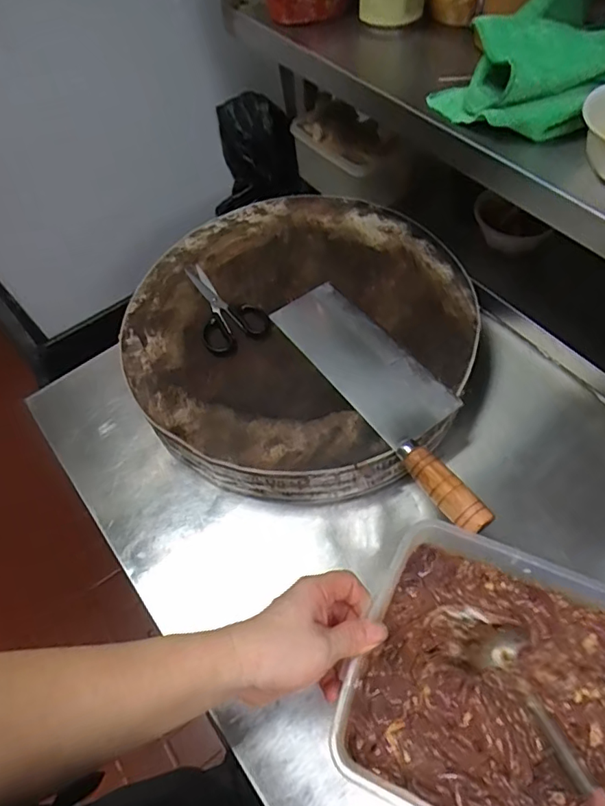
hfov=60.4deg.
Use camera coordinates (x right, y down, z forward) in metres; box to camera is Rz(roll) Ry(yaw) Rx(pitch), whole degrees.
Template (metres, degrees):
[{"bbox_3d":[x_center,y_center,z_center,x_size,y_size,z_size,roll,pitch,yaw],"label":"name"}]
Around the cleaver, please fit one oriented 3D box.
[{"bbox_3d":[0.094,-0.021,0.551,0.095,0.032,0.329,-32,61,-14],"label":"cleaver"}]

